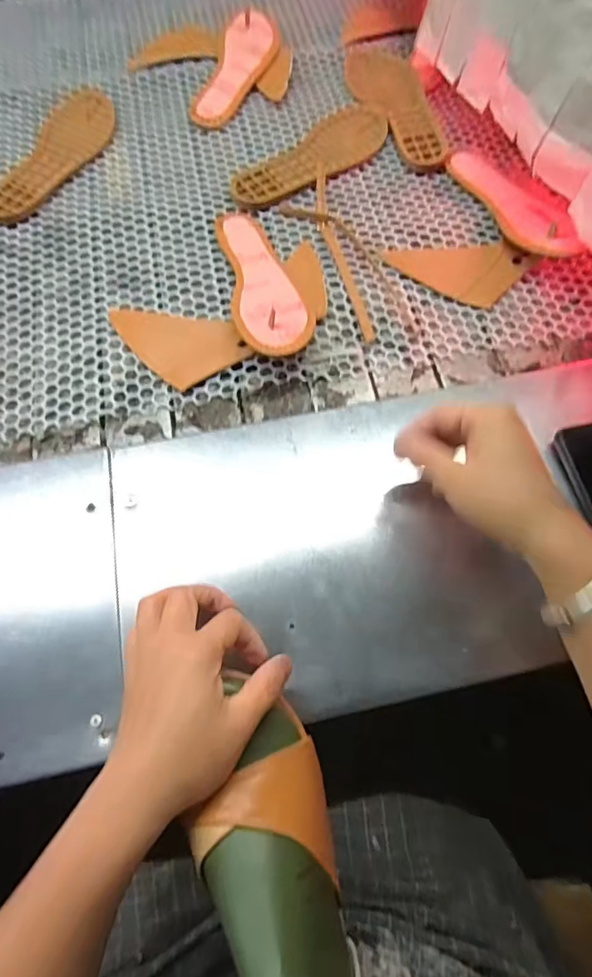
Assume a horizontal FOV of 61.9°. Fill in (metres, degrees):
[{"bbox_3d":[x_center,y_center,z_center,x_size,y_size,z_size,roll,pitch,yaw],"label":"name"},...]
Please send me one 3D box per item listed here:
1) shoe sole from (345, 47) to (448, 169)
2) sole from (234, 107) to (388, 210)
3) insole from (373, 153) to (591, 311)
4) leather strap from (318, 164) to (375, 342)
[{"bbox_3d":[0.126,-0.502,0.641,0.090,0.011,0.247,-9,68,-4],"label":"shoe sole"},{"bbox_3d":[0.024,-0.407,0.604,0.085,0.008,0.235,43,73,15],"label":"sole"},{"bbox_3d":[0.183,-0.300,0.545,0.173,0.040,0.209,-23,70,-9],"label":"insole"},{"bbox_3d":[0.047,-0.259,0.531,0.018,0.026,0.233,-11,68,-5],"label":"leather strap"}]

